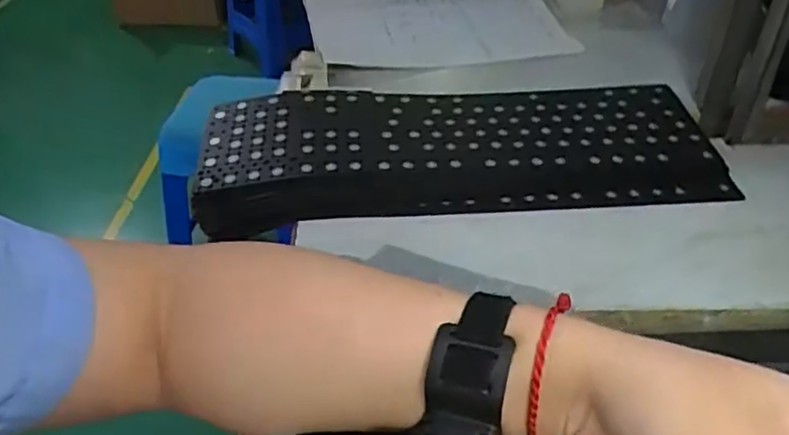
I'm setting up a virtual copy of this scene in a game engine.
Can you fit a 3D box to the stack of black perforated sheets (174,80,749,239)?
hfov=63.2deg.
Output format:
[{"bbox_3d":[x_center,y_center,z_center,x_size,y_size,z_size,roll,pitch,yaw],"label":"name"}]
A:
[{"bbox_3d":[0.055,-0.061,0.542,0.422,0.022,0.150,-3,46,-7],"label":"stack of black perforated sheets"}]

